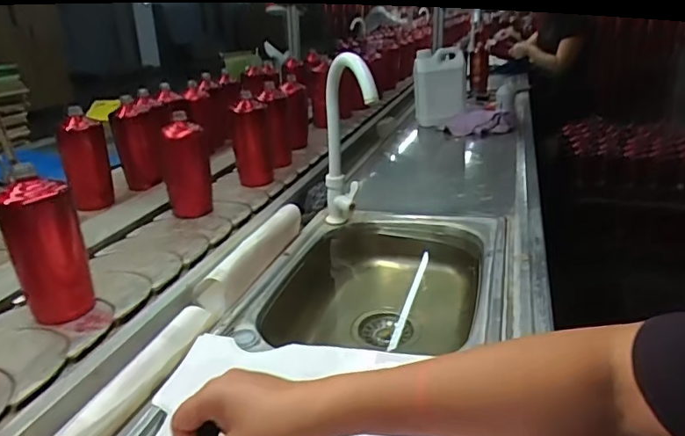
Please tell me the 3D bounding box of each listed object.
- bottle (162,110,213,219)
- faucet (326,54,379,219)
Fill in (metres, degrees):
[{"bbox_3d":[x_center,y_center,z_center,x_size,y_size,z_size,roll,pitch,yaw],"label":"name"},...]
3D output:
[{"bbox_3d":[-0.285,-0.090,0.976,0.082,0.179,0.087,0,24,6],"label":"bottle"},{"bbox_3d":[0.007,-0.119,0.888,0.087,0.295,0.181,-4,24,-4],"label":"faucet"}]

